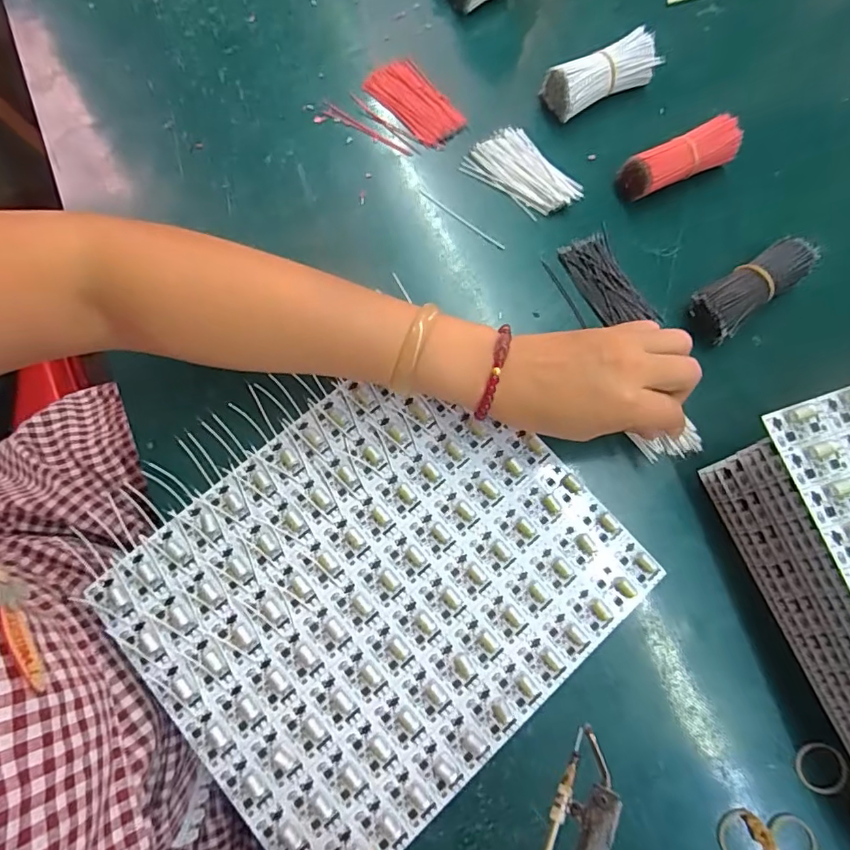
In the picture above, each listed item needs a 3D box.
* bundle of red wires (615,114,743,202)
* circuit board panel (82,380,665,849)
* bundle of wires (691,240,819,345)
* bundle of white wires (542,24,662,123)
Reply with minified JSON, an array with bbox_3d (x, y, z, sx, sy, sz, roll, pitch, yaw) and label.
[{"bbox_3d":[0.199,-0.208,0.402,0.087,0.034,0.031,-25,79,-5],"label":"bundle of red wires"},{"bbox_3d":[-0.031,0.105,0.333,0.284,0.009,0.241,-42,81,-10],"label":"circuit board panel"},{"bbox_3d":[0.238,-0.100,0.376,0.089,0.036,0.036,-36,80,-7],"label":"bundle of wires"},{"bbox_3d":[0.143,-0.284,0.418,0.088,0.032,0.032,-25,79,-5],"label":"bundle of white wires"}]

